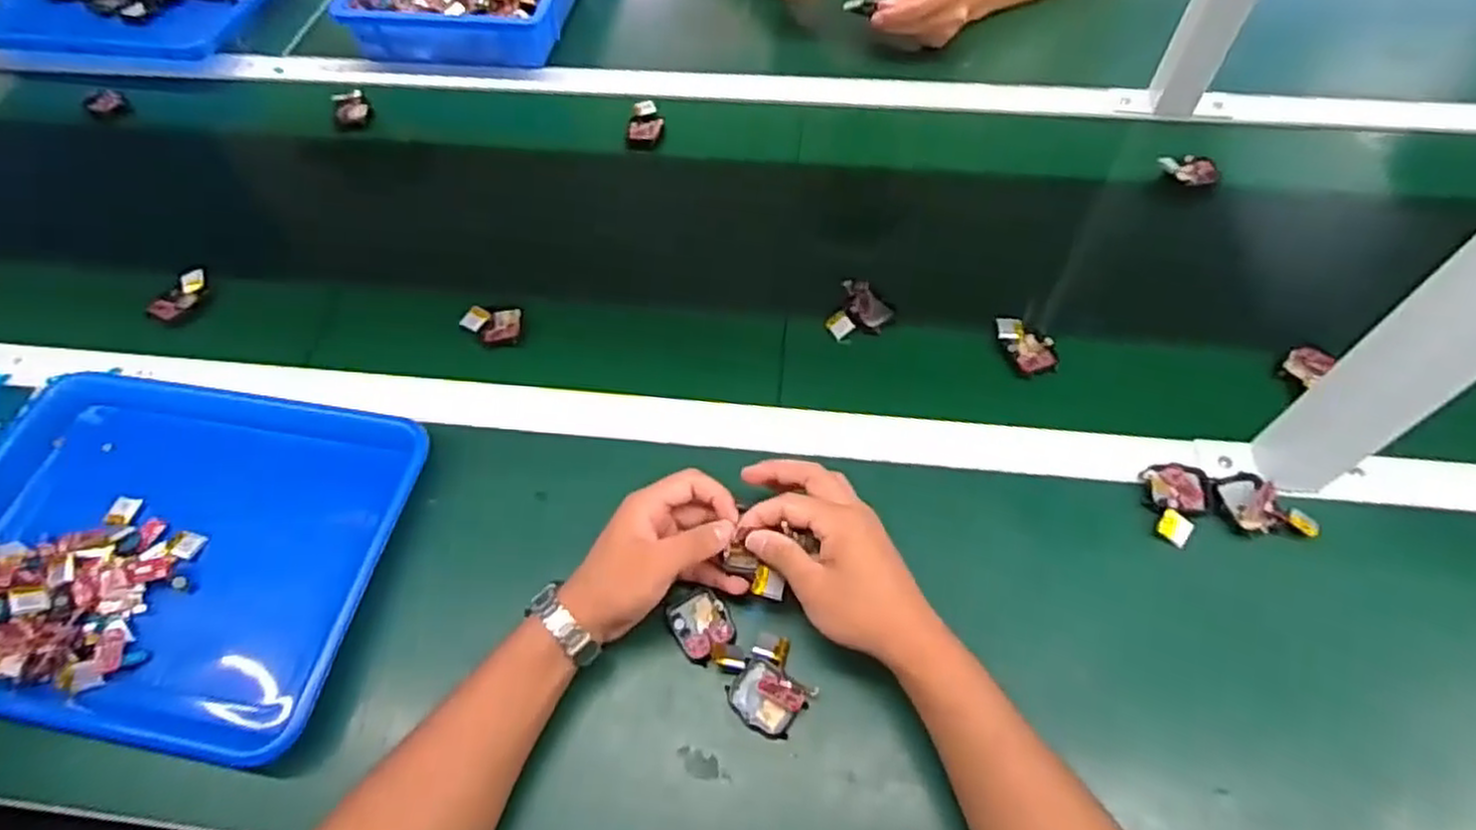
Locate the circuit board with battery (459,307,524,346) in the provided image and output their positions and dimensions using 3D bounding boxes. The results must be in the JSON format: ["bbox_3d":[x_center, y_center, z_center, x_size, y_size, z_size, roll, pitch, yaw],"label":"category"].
[{"bbox_3d":[-0.217,-0.079,0.658,0.051,0.010,0.041,-7,58,-2],"label":"circuit board with battery"}]

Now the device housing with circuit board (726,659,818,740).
[{"bbox_3d":[0.020,0.183,0.484,0.049,0.016,0.039,25,62,17],"label":"device housing with circuit board"}]

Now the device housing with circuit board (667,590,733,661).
[{"bbox_3d":[-0.025,0.142,0.512,0.039,0.008,0.043,-27,60,-14],"label":"device housing with circuit board"}]

